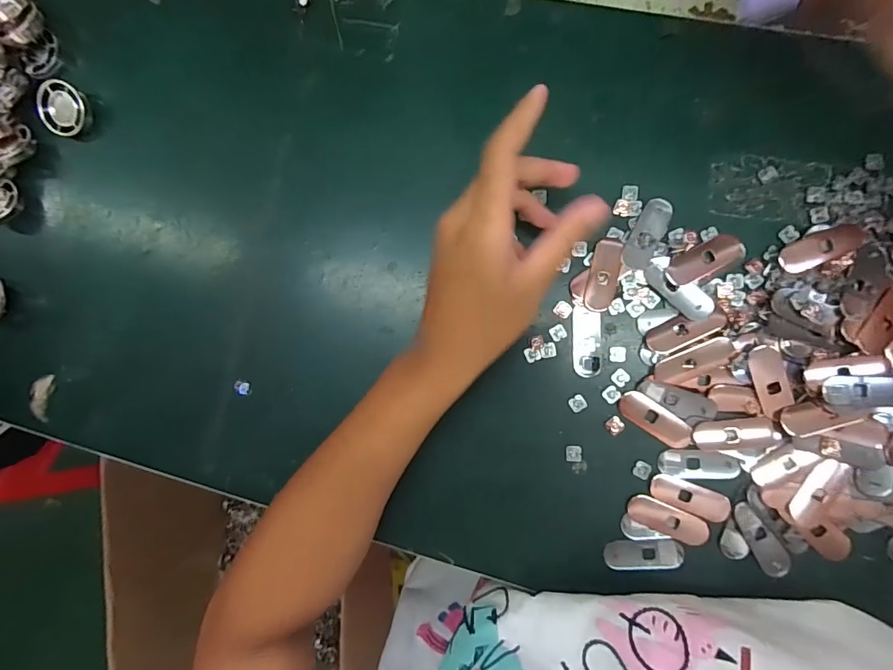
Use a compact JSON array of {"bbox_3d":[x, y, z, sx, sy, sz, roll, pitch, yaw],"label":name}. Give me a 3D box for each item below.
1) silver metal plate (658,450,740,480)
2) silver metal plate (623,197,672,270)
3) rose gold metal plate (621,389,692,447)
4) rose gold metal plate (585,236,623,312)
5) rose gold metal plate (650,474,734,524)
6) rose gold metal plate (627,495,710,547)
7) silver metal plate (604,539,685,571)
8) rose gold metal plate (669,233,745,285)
[{"bbox_3d":[0.164,0.085,0.290,0.047,0.004,0.020,-3,90,11],"label":"silver metal plate"},{"bbox_3d":[0.132,-0.066,0.292,0.019,0.004,0.047,24,93,8],"label":"silver metal plate"},{"bbox_3d":[0.137,0.056,0.292,0.050,0.004,0.018,37,93,7],"label":"rose gold metal plate"},{"bbox_3d":[0.105,-0.040,0.296,0.019,0.004,0.048,13,90,8],"label":"rose gold metal plate"},{"bbox_3d":[0.159,0.105,0.287,0.050,0.004,0.018,22,91,8],"label":"rose gold metal plate"},{"bbox_3d":[0.145,0.121,0.289,0.050,0.004,0.019,22,91,8],"label":"rose gold metal plate"},{"bbox_3d":[0.130,0.145,0.293,0.049,0.004,0.018,-5,75,7],"label":"silver metal plate"},{"bbox_3d":[0.167,-0.049,0.287,0.049,0.005,0.020,-29,85,6],"label":"rose gold metal plate"}]

